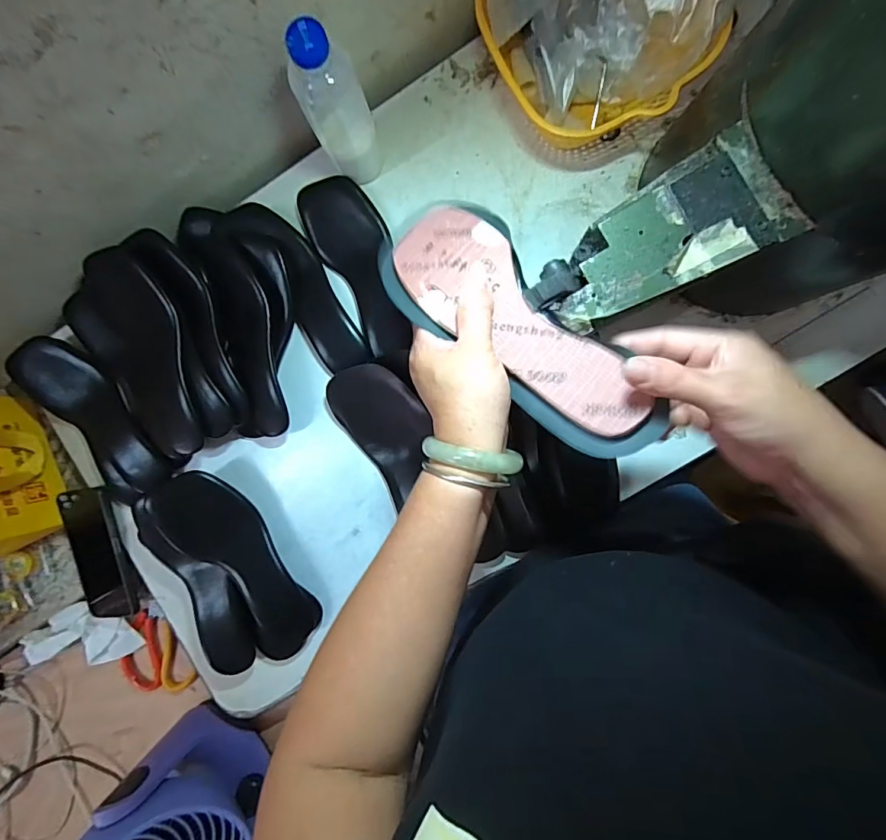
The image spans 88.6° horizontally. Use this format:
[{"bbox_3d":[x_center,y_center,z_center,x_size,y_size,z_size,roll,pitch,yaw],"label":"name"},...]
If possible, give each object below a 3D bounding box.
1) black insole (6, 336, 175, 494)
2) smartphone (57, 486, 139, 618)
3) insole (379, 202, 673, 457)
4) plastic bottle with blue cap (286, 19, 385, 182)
[{"bbox_3d":[-0.398,-0.006,0.517,0.209,0.032,0.085,39,97,4],"label":"black insole"},{"bbox_3d":[-0.415,0.164,0.550,0.078,0.013,0.163,-6,99,20],"label":"smartphone"},{"bbox_3d":[0.047,-0.067,0.318,0.089,0.027,0.236,-45,74,7],"label":"insole"},{"bbox_3d":[-0.099,-0.286,0.426,0.044,0.166,0.053,29,96,5],"label":"plastic bottle with blue cap"}]

